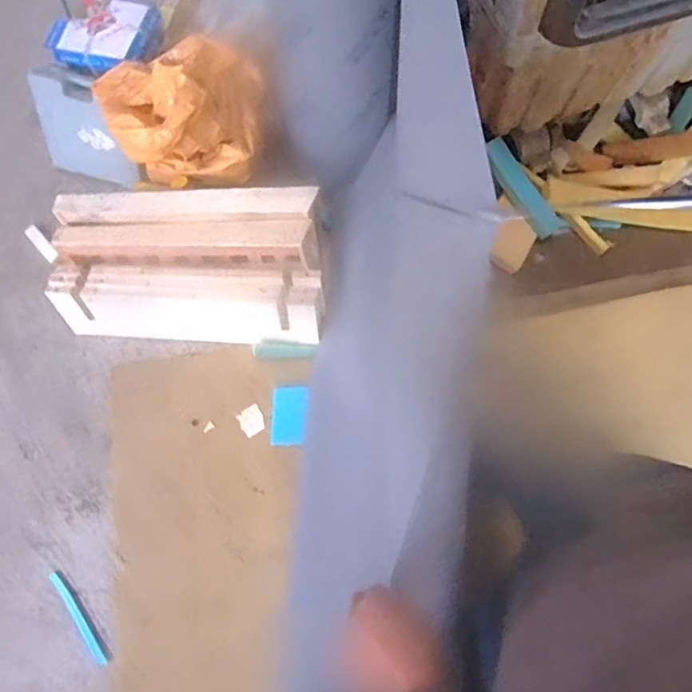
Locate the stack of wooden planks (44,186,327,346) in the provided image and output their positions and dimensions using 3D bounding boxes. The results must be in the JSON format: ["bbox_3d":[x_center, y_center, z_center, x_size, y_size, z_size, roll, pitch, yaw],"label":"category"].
[{"bbox_3d":[-0.453,-0.215,1.482,0.780,0.310,0.349,-3,71,2],"label":"stack of wooden planks"}]

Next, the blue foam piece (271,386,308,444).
[{"bbox_3d":[-0.167,0.204,1.507,0.097,0.015,0.168,0,71,3],"label":"blue foam piece"}]

